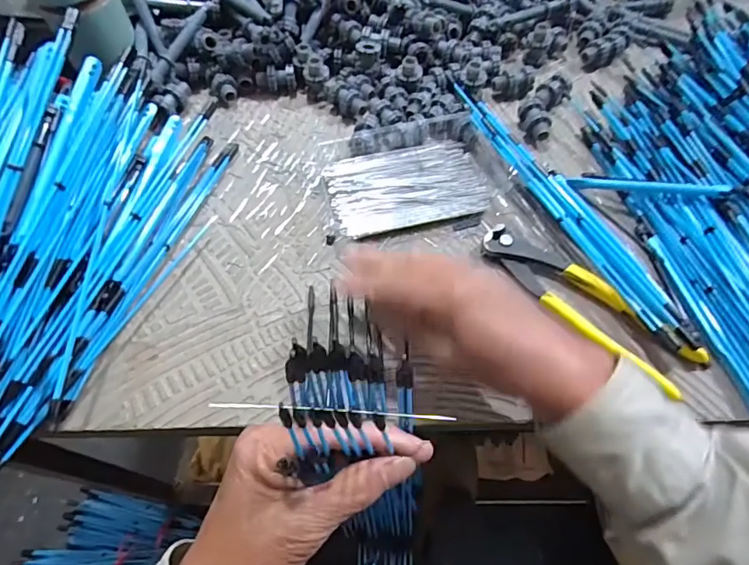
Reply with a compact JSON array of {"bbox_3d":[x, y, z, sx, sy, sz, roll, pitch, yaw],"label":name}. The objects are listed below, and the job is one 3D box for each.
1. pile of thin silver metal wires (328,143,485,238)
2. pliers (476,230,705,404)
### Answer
[{"bbox_3d":[0.028,-0.083,0.414,0.128,0.011,0.079,-13,61,-6],"label":"pile of thin silver metal wires"},{"bbox_3d":[0.150,0.012,0.349,0.048,0.021,0.165,-39,66,-19],"label":"pliers"}]

